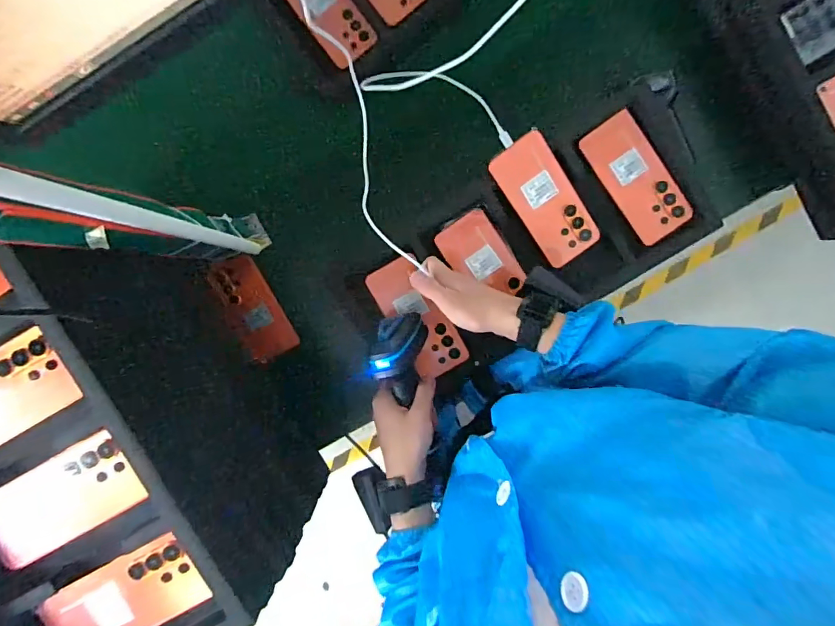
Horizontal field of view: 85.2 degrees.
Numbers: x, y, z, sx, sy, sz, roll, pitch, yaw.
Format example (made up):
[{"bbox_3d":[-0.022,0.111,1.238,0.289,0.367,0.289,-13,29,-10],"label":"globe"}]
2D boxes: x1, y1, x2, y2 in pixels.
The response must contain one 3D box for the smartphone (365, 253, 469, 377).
[{"bbox_3d":[0.000,0.007,0.630,0.075,0.015,0.168,-30,93,3],"label":"smartphone"}]

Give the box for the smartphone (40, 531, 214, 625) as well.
[{"bbox_3d":[-0.282,0.278,0.441,0.151,0.010,0.076,-30,93,3],"label":"smartphone"}]

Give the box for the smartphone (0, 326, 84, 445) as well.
[{"bbox_3d":[-0.402,0.083,0.432,0.167,0.012,0.078,-29,93,3],"label":"smartphone"}]

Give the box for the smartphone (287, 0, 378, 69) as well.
[{"bbox_3d":[-0.134,-0.455,0.693,0.074,0.013,0.152,-36,93,4],"label":"smartphone"}]

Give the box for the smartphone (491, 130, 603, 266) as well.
[{"bbox_3d":[0.172,-0.146,0.603,0.080,0.006,0.173,-36,104,4],"label":"smartphone"}]

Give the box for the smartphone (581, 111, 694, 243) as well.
[{"bbox_3d":[0.294,-0.179,0.604,0.073,0.010,0.171,-34,93,4],"label":"smartphone"}]

